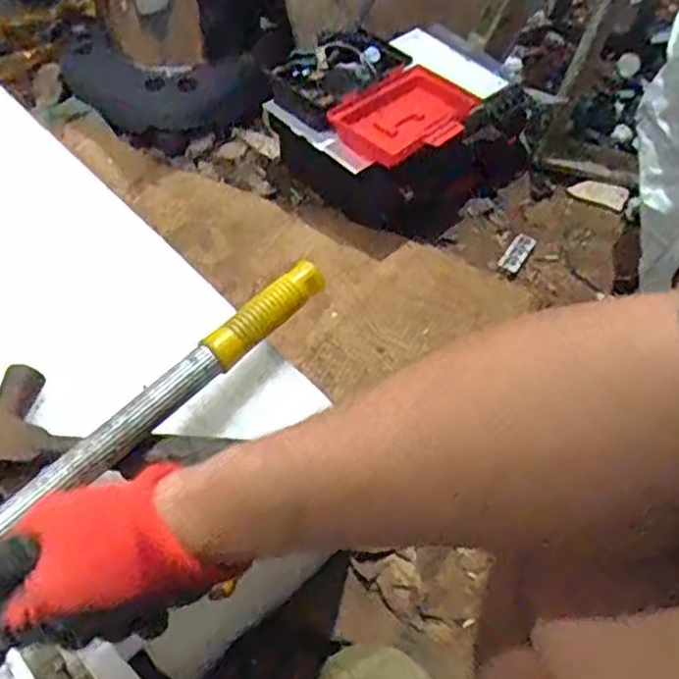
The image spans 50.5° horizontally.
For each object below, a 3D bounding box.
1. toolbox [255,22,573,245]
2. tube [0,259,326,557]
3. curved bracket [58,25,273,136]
[{"bbox_3d":[0.129,-0.365,1.159,0.412,0.168,0.278,-34,62,-27],"label":"toolbox"},{"bbox_3d":[-0.196,0.112,0.422,0.029,0.026,0.531,36,62,21],"label":"tube"},{"bbox_3d":[-0.325,-0.441,1.264,0.395,0.107,0.122,16,52,7],"label":"curved bracket"}]

